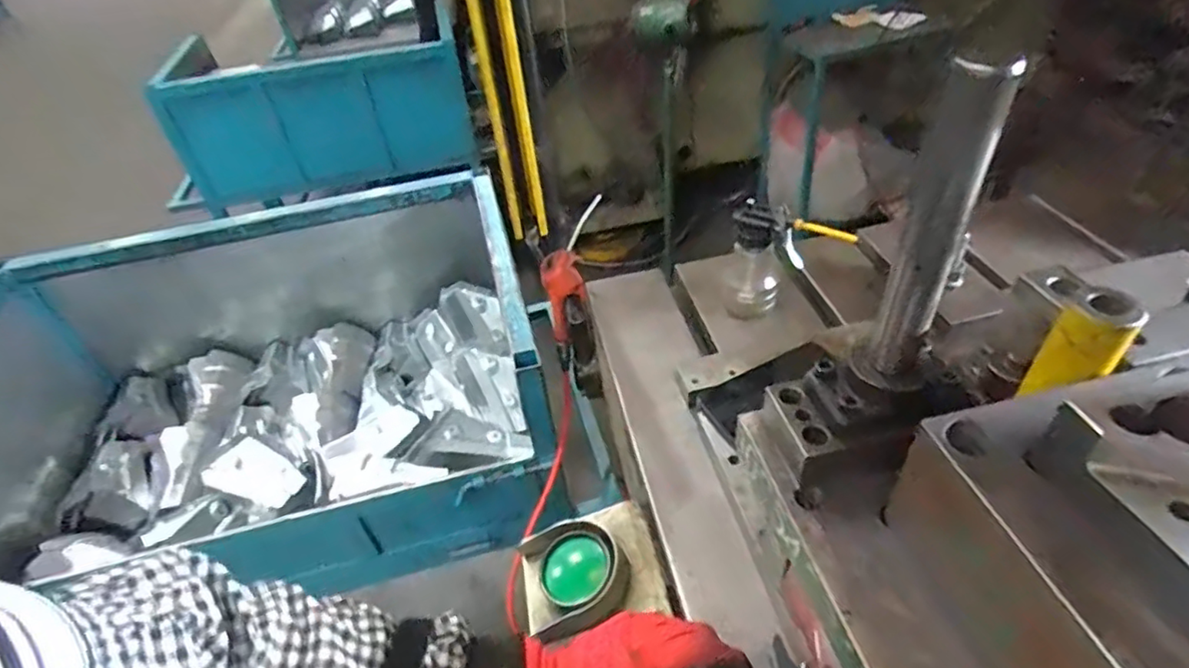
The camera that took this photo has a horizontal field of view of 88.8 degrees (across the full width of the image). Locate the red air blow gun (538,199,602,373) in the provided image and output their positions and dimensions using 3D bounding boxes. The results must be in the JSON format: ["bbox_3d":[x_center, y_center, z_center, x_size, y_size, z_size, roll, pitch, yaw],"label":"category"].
[{"bbox_3d":[-0.049,-0.073,0.934,0.071,0.269,0.038,12,15,19],"label":"red air blow gun"}]

